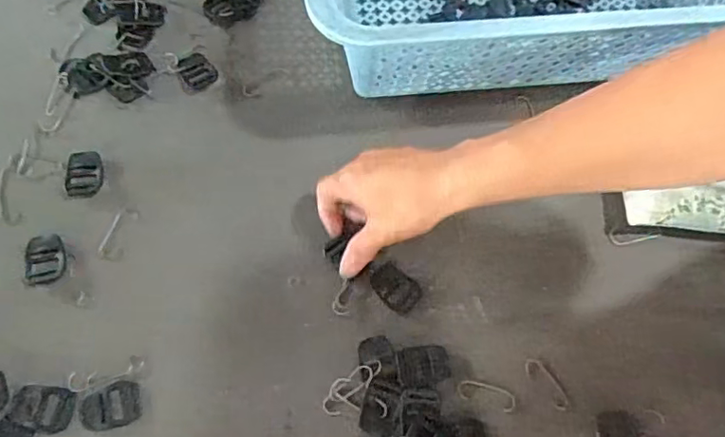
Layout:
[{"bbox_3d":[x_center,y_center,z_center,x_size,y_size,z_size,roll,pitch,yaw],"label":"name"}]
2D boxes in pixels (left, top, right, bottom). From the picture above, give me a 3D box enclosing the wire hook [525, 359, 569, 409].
[{"bbox_3d":[0.135,0.119,0.415,0.016,0.004,0.042,-38,74,-16],"label":"wire hook"}]

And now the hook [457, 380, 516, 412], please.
[{"bbox_3d":[0.089,0.126,0.409,0.042,0.004,0.015,17,68,5],"label":"hook"}]

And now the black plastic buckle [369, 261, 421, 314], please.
[{"bbox_3d":[0.024,0.051,0.435,0.042,0.004,0.027,40,72,13],"label":"black plastic buckle"}]

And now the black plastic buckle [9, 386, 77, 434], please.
[{"bbox_3d":[-0.220,0.129,0.392,0.041,0.004,0.029,10,68,2],"label":"black plastic buckle"}]

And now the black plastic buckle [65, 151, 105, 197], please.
[{"bbox_3d":[-0.223,-0.036,0.457,0.029,0.004,0.038,-3,68,-3],"label":"black plastic buckle"}]

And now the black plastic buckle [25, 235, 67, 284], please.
[{"bbox_3d":[-0.238,0.030,0.428,0.029,0.004,0.038,-4,68,-4],"label":"black plastic buckle"}]

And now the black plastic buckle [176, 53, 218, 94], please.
[{"bbox_3d":[-0.147,-0.128,0.500,0.031,0.004,0.036,-32,73,-14],"label":"black plastic buckle"}]

